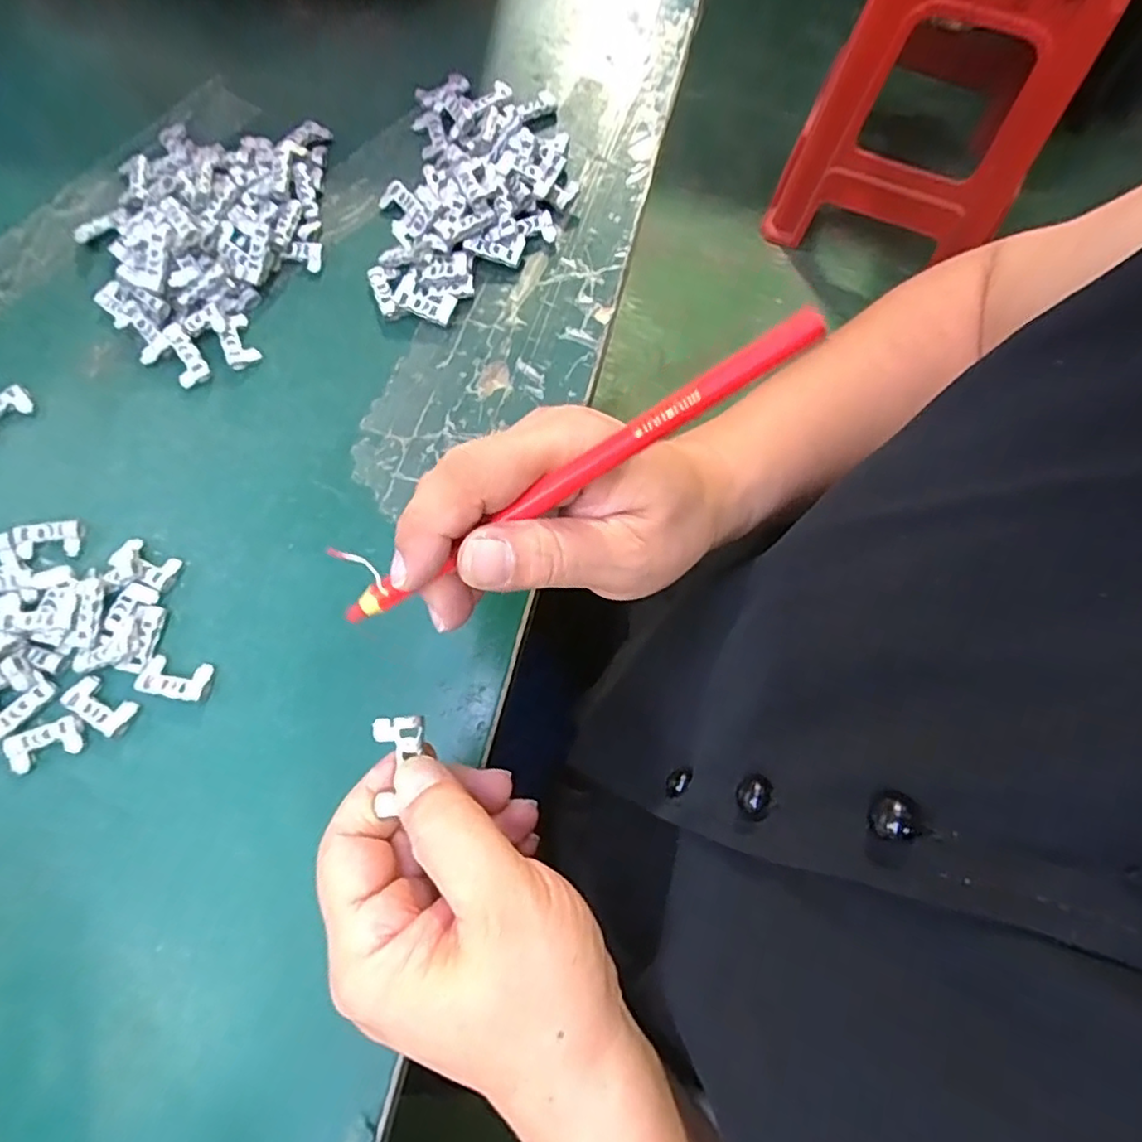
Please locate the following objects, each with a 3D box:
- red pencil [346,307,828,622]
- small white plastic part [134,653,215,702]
[{"bbox_3d":[-0.003,-0.025,0.186,0.164,0.007,0.011,-31,74,15],"label":"red pencil"},{"bbox_3d":[-0.174,0.047,0.279,0.030,0.004,0.017,10,74,5],"label":"small white plastic part"}]

